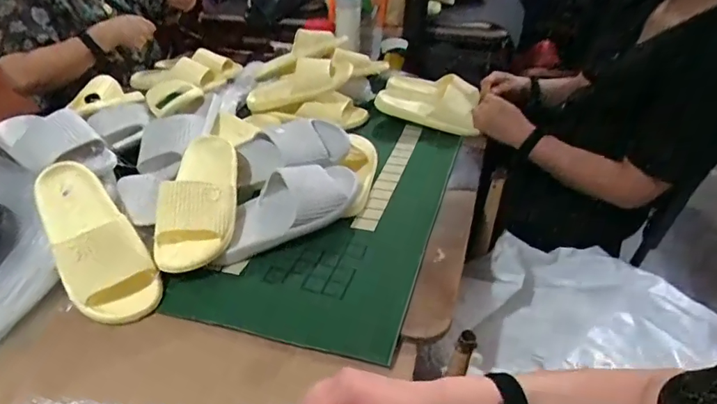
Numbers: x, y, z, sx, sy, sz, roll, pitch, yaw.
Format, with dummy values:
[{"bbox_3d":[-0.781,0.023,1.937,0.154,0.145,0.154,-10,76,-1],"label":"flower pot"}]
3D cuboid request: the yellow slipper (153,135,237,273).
[{"bbox_3d":[-0.238,-0.011,0.728,0.104,0.089,0.243,-5,36,-5],"label":"yellow slipper"}]

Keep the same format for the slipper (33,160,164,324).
[{"bbox_3d":[-0.356,0.044,0.639,0.098,0.067,0.248,-28,69,-32],"label":"slipper"}]

